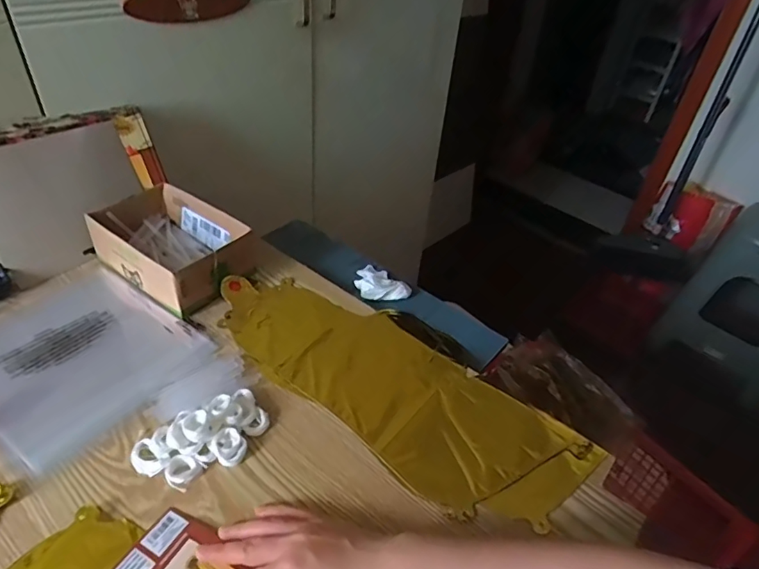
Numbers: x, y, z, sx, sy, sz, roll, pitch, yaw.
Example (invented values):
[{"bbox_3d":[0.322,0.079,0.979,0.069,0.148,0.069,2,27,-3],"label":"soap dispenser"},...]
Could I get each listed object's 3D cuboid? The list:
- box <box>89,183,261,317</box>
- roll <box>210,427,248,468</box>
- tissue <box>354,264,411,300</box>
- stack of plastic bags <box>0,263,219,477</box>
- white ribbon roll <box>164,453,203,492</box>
[{"bbox_3d":[-0.277,-0.052,0.670,0.191,0.070,0.133,26,43,23],"label":"box"},{"bbox_3d":[-0.140,0.151,0.463,0.031,0.014,0.028,28,44,25],"label":"roll"},{"bbox_3d":[-0.004,-0.003,0.689,0.080,0.023,0.062,31,45,28],"label":"tissue"},{"bbox_3d":[-0.342,0.072,0.556,0.241,0.014,0.206,27,43,24],"label":"stack of plastic bags"},{"bbox_3d":[-0.177,0.166,0.445,0.028,0.008,0.027,4,39,-3],"label":"white ribbon roll"}]

